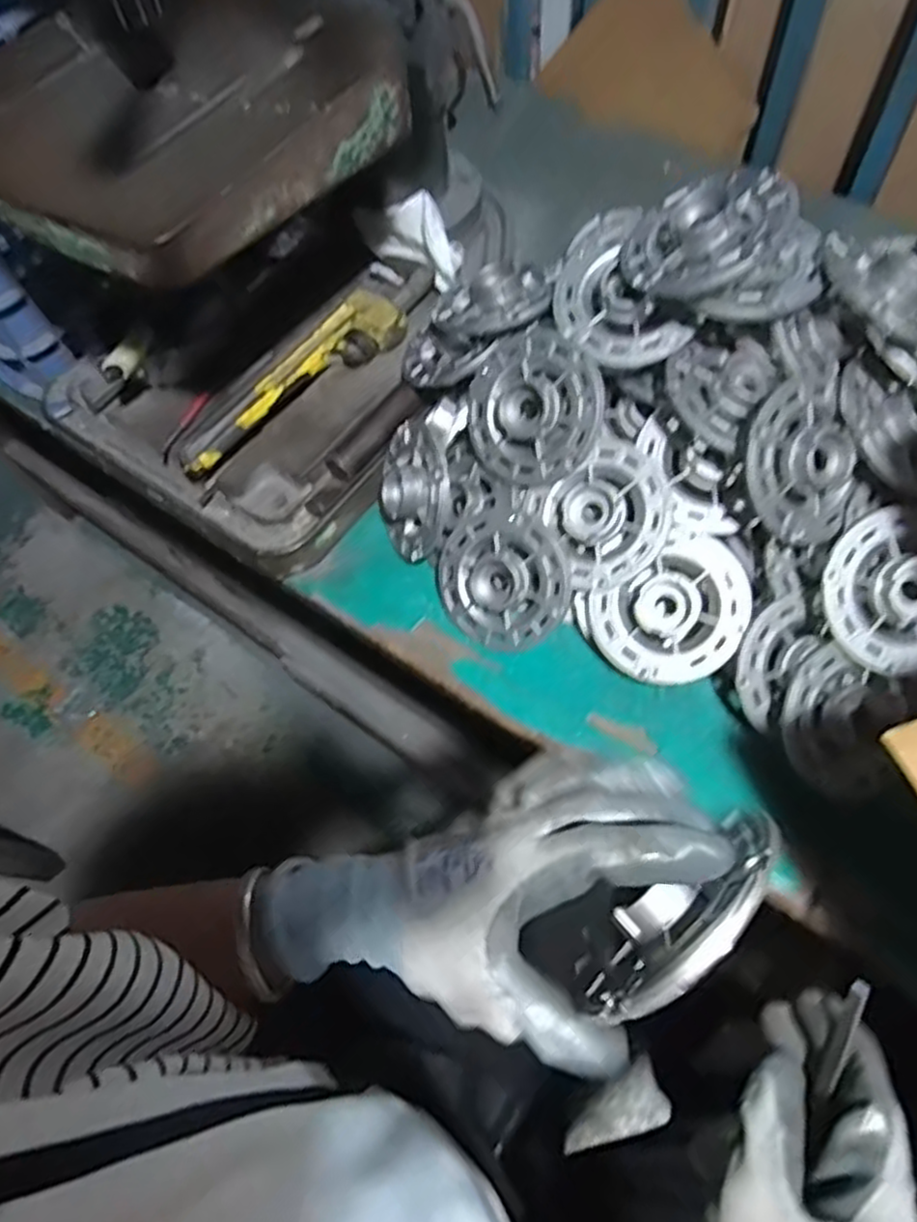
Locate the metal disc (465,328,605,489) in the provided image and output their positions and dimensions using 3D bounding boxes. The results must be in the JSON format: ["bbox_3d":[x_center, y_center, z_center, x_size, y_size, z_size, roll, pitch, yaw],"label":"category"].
[{"bbox_3d":[0.055,-0.150,0.556,0.107,0.025,0.108,6,102,30],"label":"metal disc"}]

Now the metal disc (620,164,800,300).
[{"bbox_3d":[0.163,-0.252,0.488,0.106,0.018,0.096,-11,60,25],"label":"metal disc"}]

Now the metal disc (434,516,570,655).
[{"bbox_3d":[0.032,-0.022,0.573,0.104,0.025,0.105,5,99,28],"label":"metal disc"}]

